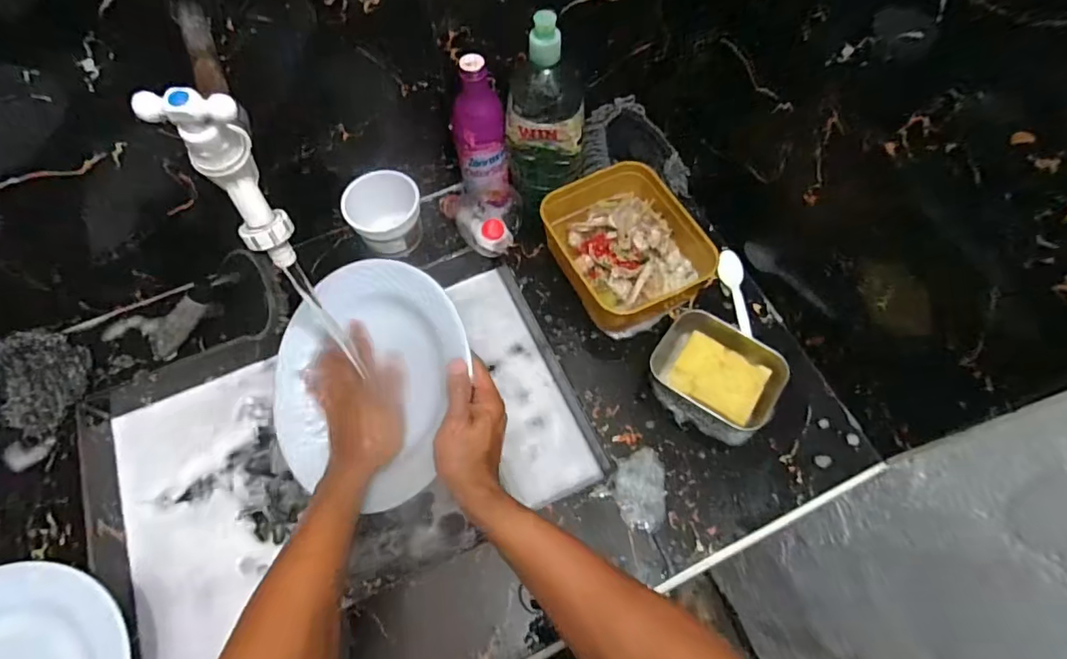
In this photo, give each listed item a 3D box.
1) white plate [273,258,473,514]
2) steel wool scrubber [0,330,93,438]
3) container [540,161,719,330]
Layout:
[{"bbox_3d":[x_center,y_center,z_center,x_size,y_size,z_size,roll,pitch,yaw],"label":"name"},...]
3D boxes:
[{"bbox_3d":[-0.175,0.051,0.549,0.236,0.039,0.237,-1,83,22],"label":"white plate"},{"bbox_3d":[-0.574,0.053,0.595,0.116,0.061,0.106,18,65,8],"label":"steel wool scrubber"},{"bbox_3d":[0.110,-0.108,0.664,0.162,0.071,0.196,-28,67,-13],"label":"container"}]

